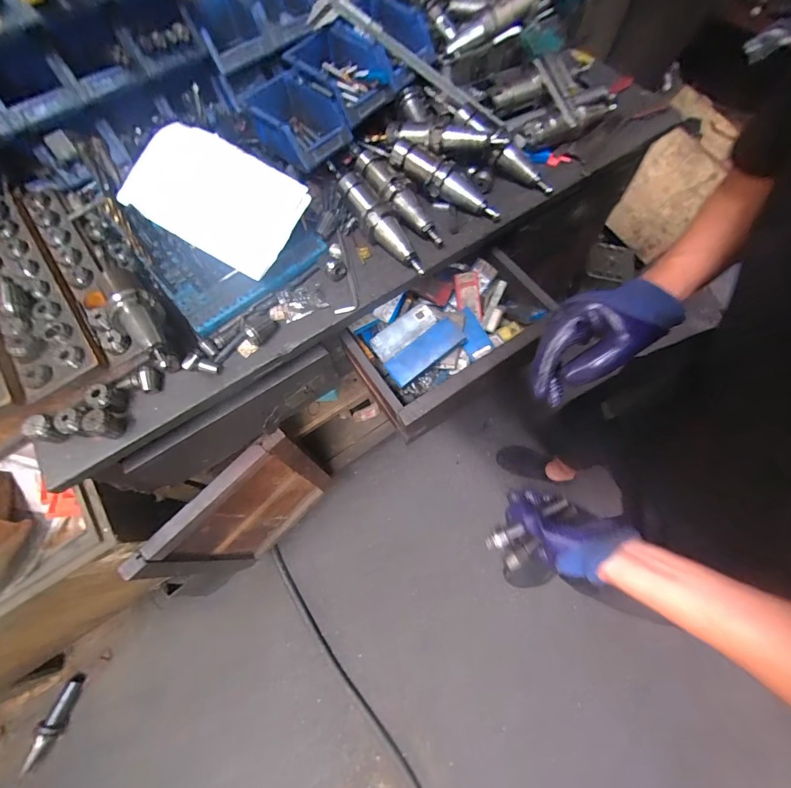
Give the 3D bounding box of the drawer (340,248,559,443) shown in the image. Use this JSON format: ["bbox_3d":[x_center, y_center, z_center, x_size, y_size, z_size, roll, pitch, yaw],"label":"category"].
[{"bbox_3d":[0.095,-0.099,0.650,0.327,0.096,0.207,-34,69,-12],"label":"drawer"}]

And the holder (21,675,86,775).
[{"bbox_3d":[-0.908,0.873,0.992,0.060,0.053,0.222,15,68,9],"label":"holder"}]

